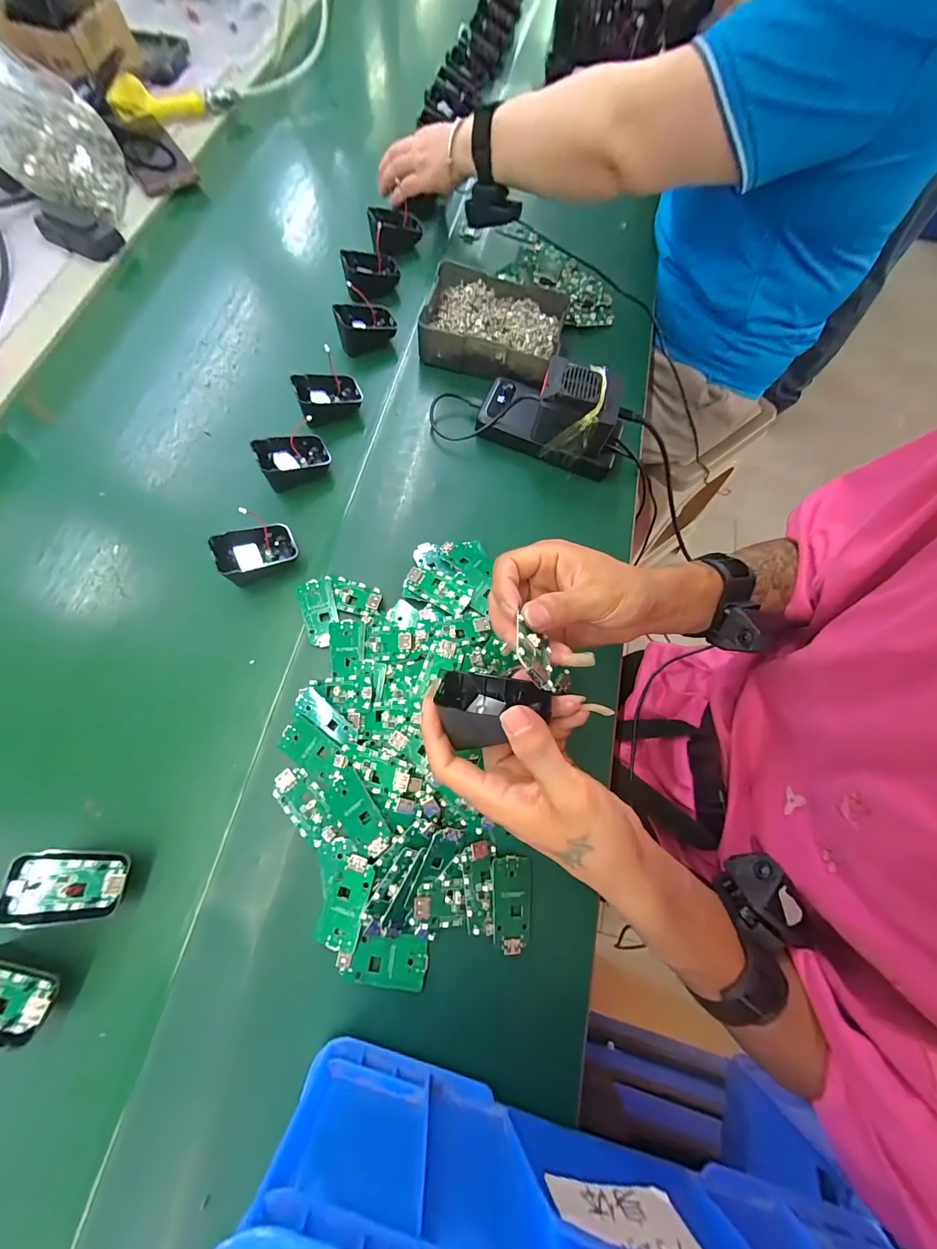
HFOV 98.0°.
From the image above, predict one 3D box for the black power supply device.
[{"bbox_3d":[0.090,-0.225,0.428,0.151,0.086,0.074,19,71,4],"label":"black power supply device"}]

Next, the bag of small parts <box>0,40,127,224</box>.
[{"bbox_3d":[-0.549,-0.646,0.502,0.149,0.155,0.164,-2,71,-3],"label":"bag of small parts"}]

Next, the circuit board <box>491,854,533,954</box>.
[{"bbox_3d":[0.034,0.215,0.315,0.033,0.005,0.063,7,69,-17],"label":"circuit board"}]

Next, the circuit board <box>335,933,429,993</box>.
[{"bbox_3d":[-0.062,0.243,0.297,0.062,0.008,0.032,8,71,1],"label":"circuit board"}]

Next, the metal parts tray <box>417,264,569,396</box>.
[{"bbox_3d":[0.028,-0.350,0.480,0.159,0.041,0.119,13,71,2],"label":"metal parts tray"}]

